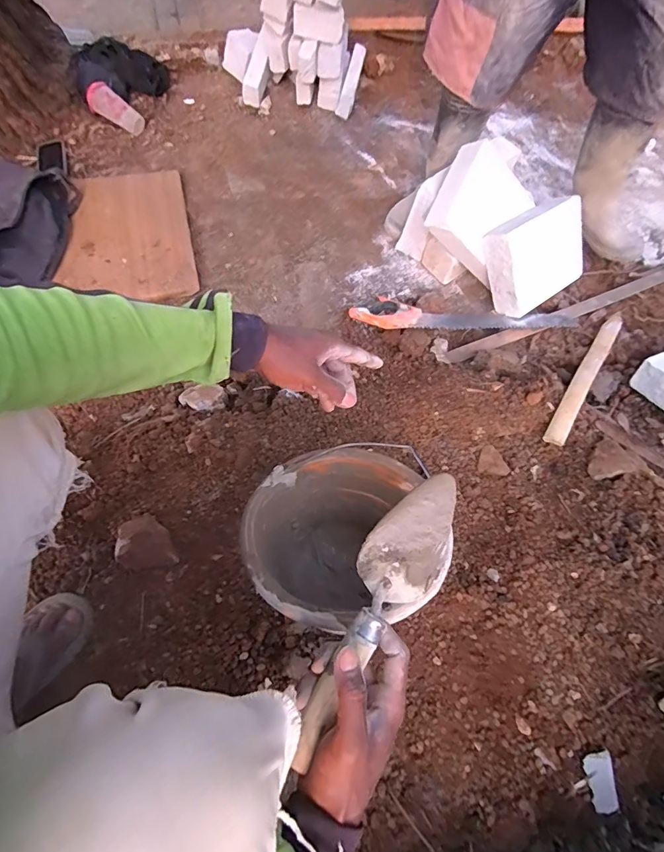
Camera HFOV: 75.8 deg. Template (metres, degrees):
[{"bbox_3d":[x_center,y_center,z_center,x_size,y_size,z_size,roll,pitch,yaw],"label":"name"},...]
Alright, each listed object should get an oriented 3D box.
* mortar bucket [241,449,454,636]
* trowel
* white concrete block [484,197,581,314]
[{"bbox_3d":[0.009,0.167,0.596,0.229,0.196,0.239,0,57,0],"label":"mortar bucket"},{"bbox_3d":[0.043,0.166,0.401,0.072,0.048,0.271,28,65,17],"label":"trowel"},{"bbox_3d":[0.516,-0.430,1.072,0.272,0.214,0.074,-32,33,-16],"label":"white concrete block"}]

